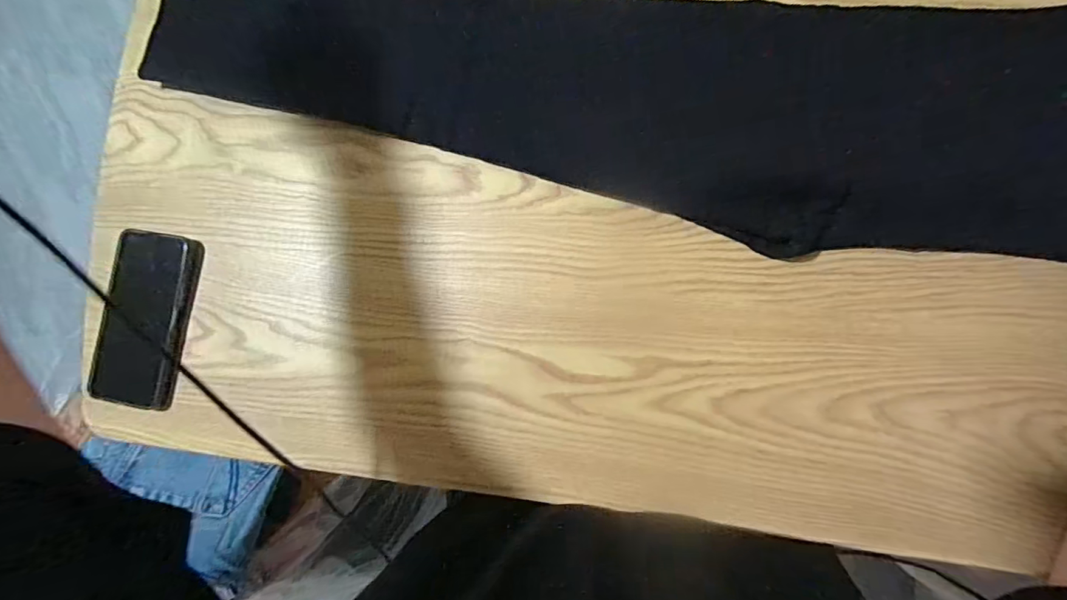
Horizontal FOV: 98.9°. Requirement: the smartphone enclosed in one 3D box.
[{"bbox_3d":[-0.373,0.017,0.439,0.084,0.014,0.163,7,84,-2],"label":"smartphone"}]

